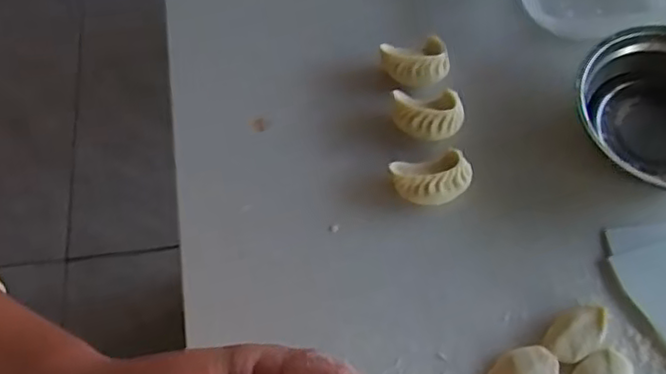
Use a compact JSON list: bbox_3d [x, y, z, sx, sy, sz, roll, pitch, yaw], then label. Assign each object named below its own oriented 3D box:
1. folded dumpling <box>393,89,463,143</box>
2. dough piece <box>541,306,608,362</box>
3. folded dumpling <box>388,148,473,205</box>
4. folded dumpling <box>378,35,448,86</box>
[{"bbox_3d":[0.088,-0.065,0.605,0.061,0.033,0.038,-3,65,1],"label":"folded dumpling"},{"bbox_3d":[0.195,0.119,0.523,0.052,0.020,0.036,-39,69,-14],"label":"dough piece"},{"bbox_3d":[0.088,-0.005,0.580,0.068,0.032,0.040,-6,65,0],"label":"folded dumpling"},{"bbox_3d":[0.078,-0.117,0.628,0.062,0.031,0.040,-3,65,2],"label":"folded dumpling"}]

